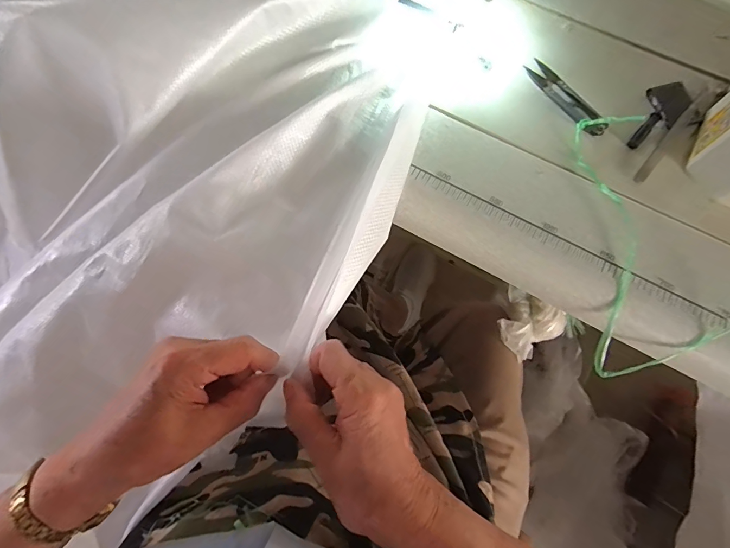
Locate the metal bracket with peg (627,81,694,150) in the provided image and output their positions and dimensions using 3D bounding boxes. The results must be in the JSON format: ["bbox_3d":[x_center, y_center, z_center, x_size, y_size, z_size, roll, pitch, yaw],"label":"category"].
[{"bbox_3d":[0.271,-0.149,0.372,0.036,0.009,0.086,43,74,12],"label":"metal bracket with peg"}]

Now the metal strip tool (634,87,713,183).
[{"bbox_3d":[0.284,-0.130,0.365,0.011,0.004,0.135,42,78,9],"label":"metal strip tool"}]

